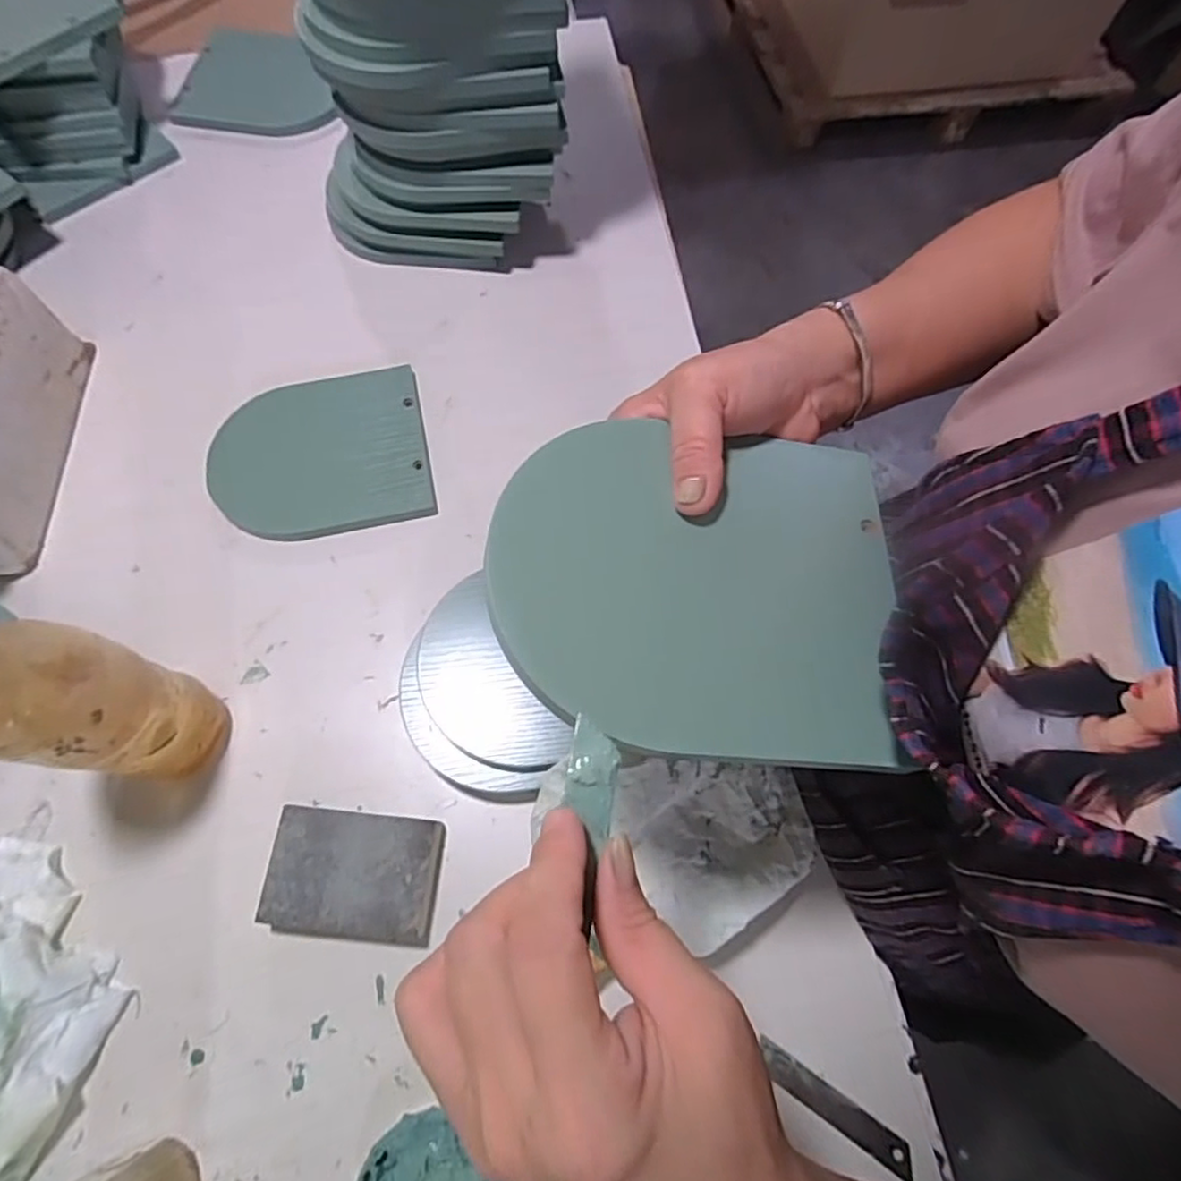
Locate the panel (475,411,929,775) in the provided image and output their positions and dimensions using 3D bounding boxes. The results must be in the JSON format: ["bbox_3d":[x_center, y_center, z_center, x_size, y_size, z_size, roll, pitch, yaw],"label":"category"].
[{"bbox_3d":[0.046,-0.004,0.259,0.164,0.007,0.135,6,66,-12],"label":"panel"}]

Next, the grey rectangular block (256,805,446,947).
[{"bbox_3d":[-0.145,0.175,0.409,0.098,0.024,0.074,4,67,2],"label":"grey rectangular block"}]

